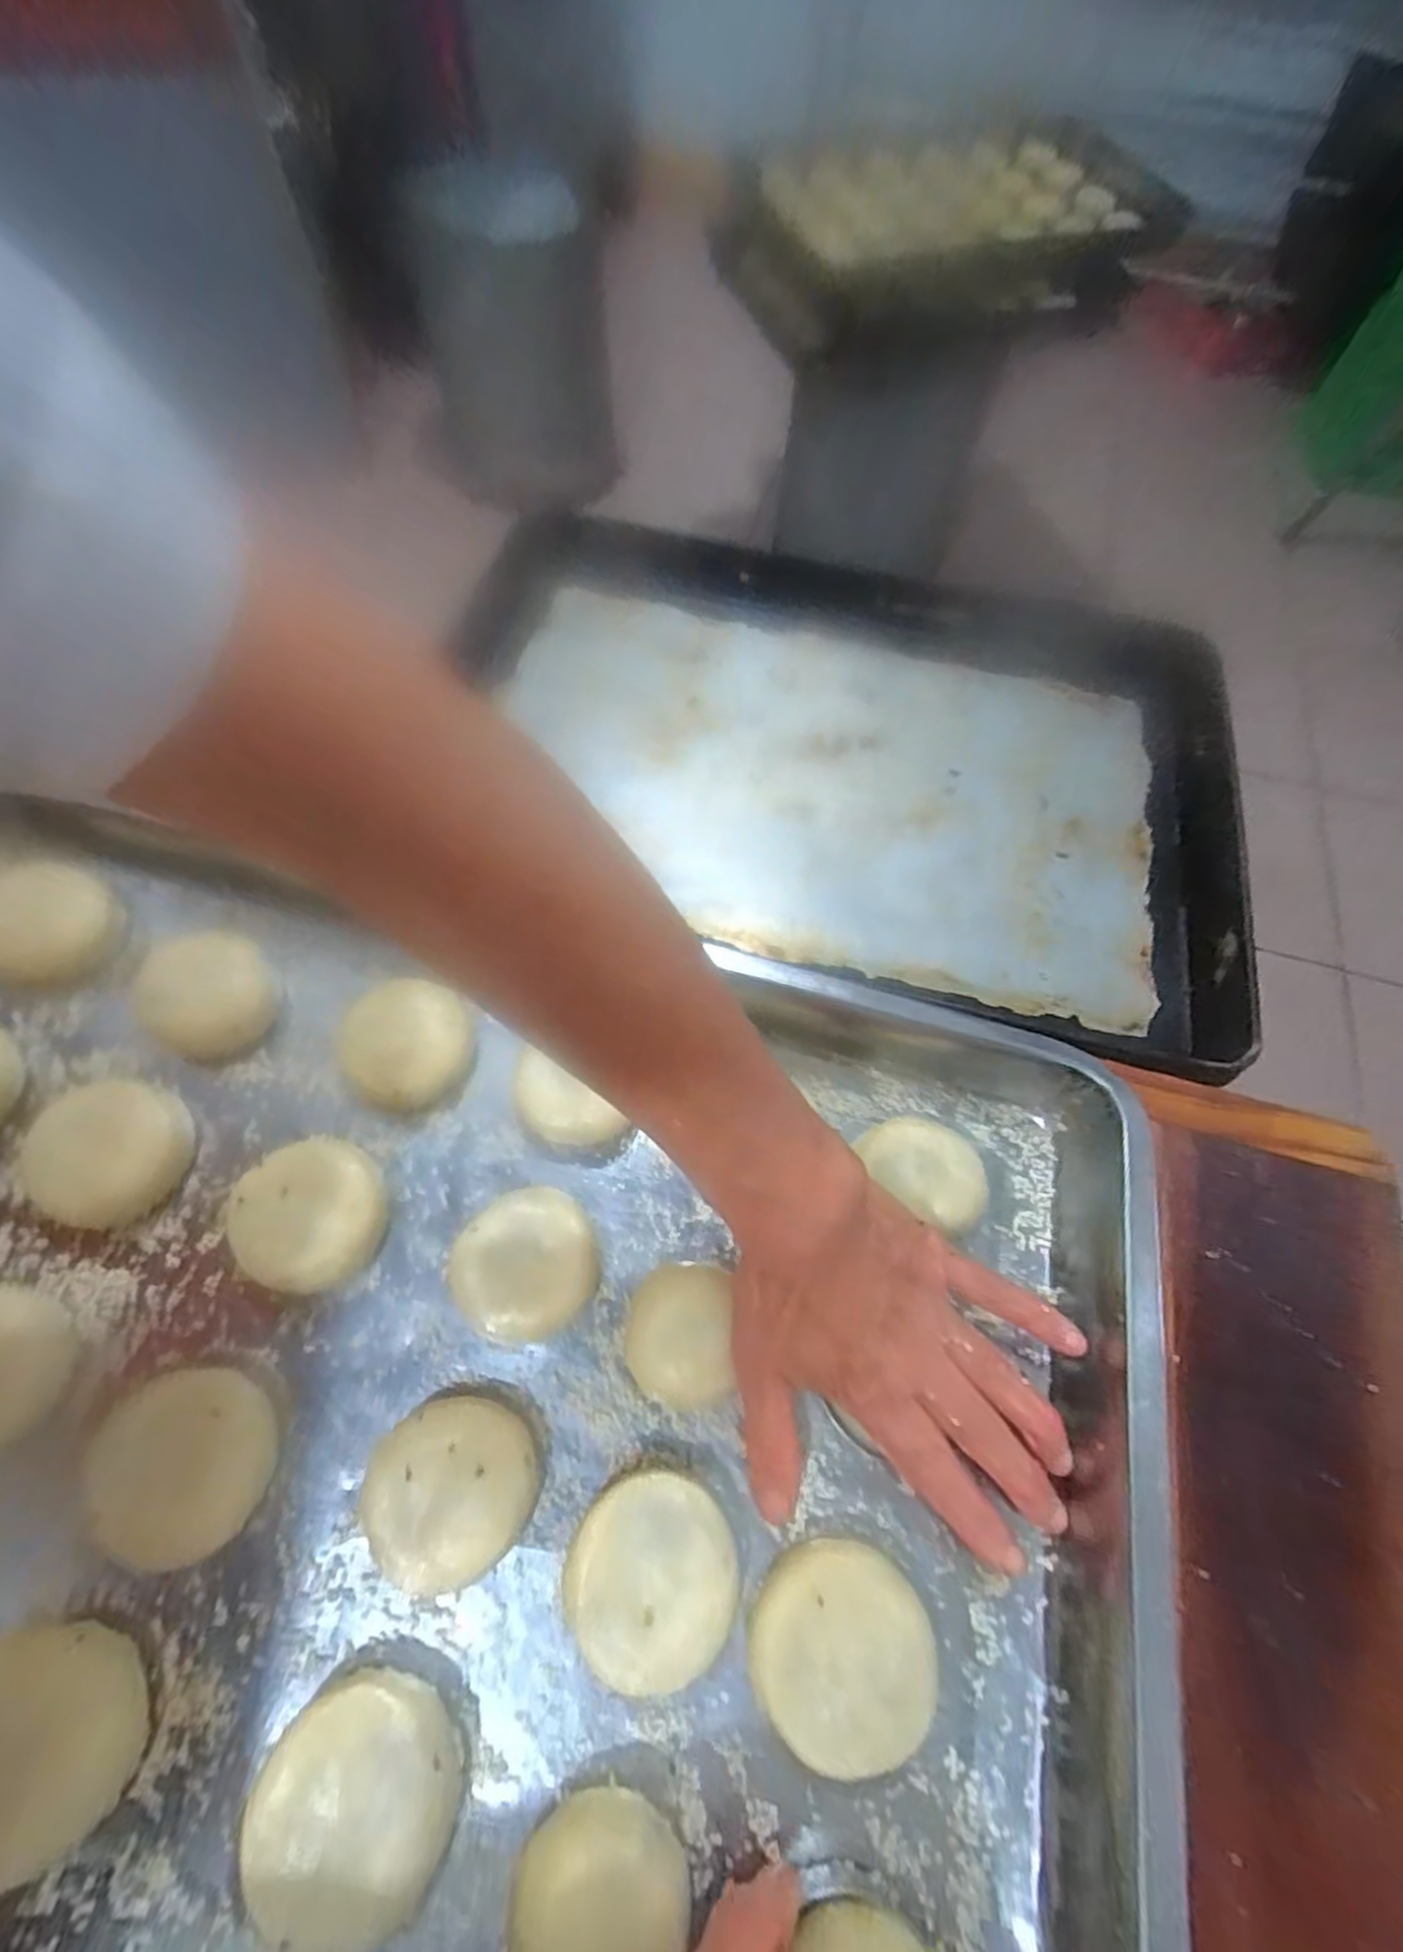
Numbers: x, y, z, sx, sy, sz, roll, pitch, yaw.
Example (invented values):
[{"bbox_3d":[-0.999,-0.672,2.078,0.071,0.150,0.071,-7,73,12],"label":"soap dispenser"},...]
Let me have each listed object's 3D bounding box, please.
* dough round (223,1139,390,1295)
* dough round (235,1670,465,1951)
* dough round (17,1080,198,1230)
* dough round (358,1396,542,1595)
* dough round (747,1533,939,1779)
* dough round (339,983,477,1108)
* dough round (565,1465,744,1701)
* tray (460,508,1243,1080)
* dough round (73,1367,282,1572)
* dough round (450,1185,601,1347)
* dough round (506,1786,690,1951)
[{"bbox_3d":[-0.161,0.100,0.310,0.057,0.022,0.056,1,58,-2],"label":"dough round"},{"bbox_3d":[-0.107,0.259,0.232,0.057,0.017,0.059,1,58,-2],"label":"dough round"},{"bbox_3d":[-0.257,0.073,0.316,0.064,0.020,0.057,13,58,5],"label":"dough round"},{"bbox_3d":[-0.091,0.188,0.272,0.057,0.020,0.056,1,58,-2],"label":"dough round"},{"bbox_3d":[0.047,0.231,0.255,0.059,0.018,0.058,1,58,-2],"label":"dough round"},{"bbox_3d":[-0.138,0.032,0.347,0.059,0.024,0.052,11,58,4],"label":"dough round"},{"bbox_3d":[-0.017,0.212,0.264,0.057,0.019,0.058,8,58,2],"label":"dough round"},{"bbox_3d":[0.094,-0.200,0.611,0.655,0.065,0.413,17,59,8],"label":"tray"},{"bbox_3d":[-0.190,0.180,0.273,0.061,0.019,0.058,1,58,-2],"label":"dough round"},{"bbox_3d":[-0.071,0.119,0.308,0.052,0.026,0.058,37,63,19],"label":"dough round"},{"bbox_3d":[-0.029,0.275,0.218,0.048,0.032,0.045,1,62,-2],"label":"dough round"}]

